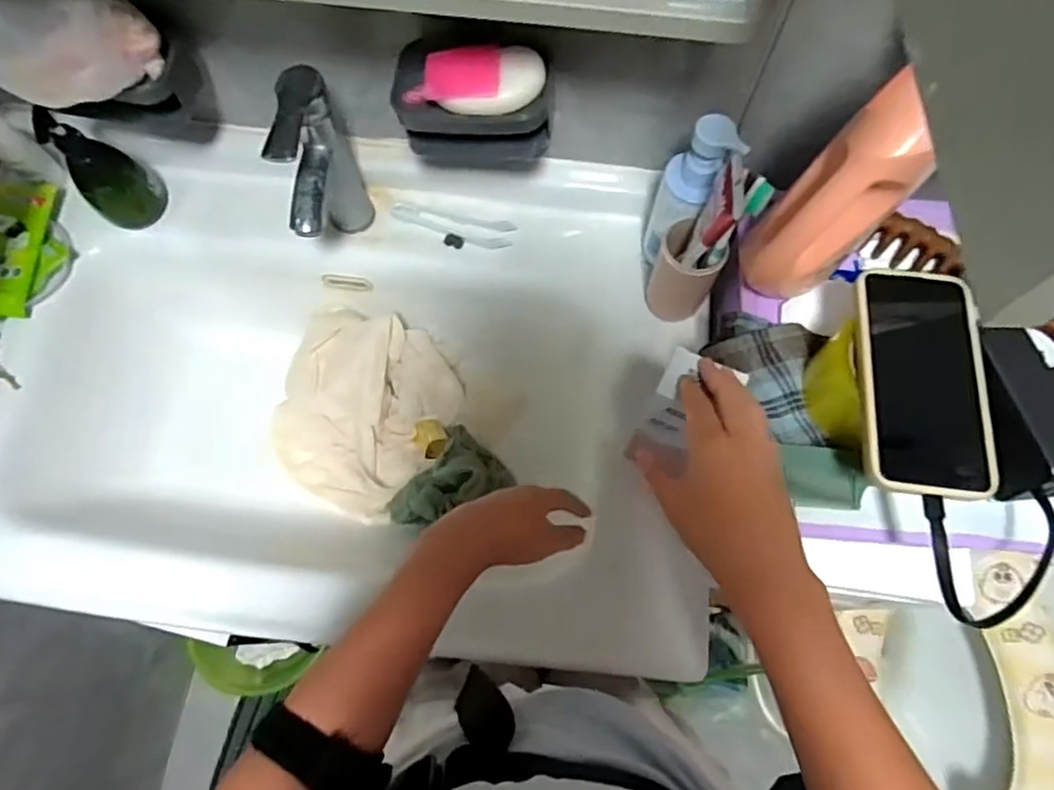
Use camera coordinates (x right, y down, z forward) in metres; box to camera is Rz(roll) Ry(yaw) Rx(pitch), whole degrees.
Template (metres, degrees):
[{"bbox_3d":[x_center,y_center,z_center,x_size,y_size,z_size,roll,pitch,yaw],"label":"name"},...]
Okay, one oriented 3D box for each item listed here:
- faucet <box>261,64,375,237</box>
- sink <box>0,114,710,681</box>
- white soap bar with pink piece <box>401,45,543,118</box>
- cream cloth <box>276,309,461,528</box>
[{"bbox_3d":[-0.190,-0.204,0.582,0.047,0.186,0.136,-8,70,-3],"label":"faucet"},{"bbox_3d":[-0.190,-0.005,0.660,0.702,0.170,0.488,7,70,2],"label":"sink"},{"bbox_3d":[-0.043,-0.251,0.494,0.109,0.032,0.041,4,70,2],"label":"white soap bar with pink piece"},{"bbox_3d":[-0.184,0.010,0.695,0.185,0.096,0.214,27,72,9],"label":"cream cloth"}]

